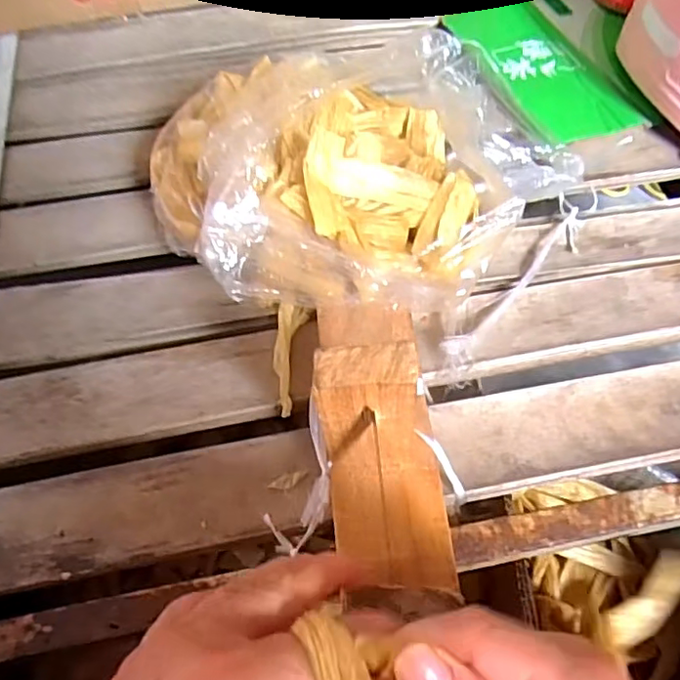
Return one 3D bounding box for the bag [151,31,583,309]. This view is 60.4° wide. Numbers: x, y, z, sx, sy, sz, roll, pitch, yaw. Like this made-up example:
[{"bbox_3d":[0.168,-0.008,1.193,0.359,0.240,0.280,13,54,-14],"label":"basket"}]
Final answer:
[{"bbox_3d":[0.001,-0.126,0.399,0.240,0.106,0.224,-28,62,-15],"label":"bag"}]

